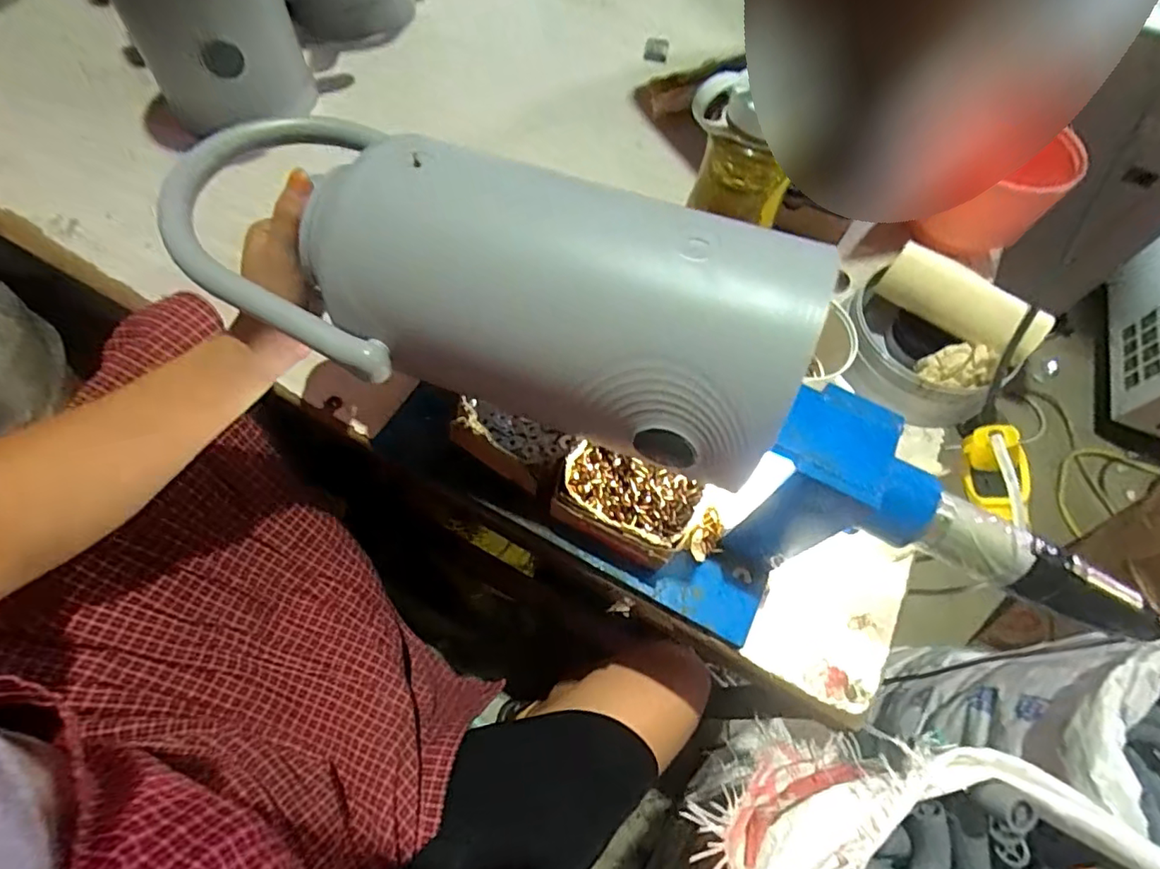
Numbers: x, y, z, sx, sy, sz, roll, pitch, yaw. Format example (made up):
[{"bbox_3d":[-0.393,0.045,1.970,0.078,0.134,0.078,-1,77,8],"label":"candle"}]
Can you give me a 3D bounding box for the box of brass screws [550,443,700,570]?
[{"bbox_3d":[0.035,0.056,0.453,0.115,0.049,0.074,21,65,8],"label":"box of brass screws"}]

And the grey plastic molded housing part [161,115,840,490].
[{"bbox_3d":[-0.069,-0.098,0.367,0.411,0.124,0.155,19,64,14],"label":"grey plastic molded housing part"}]

